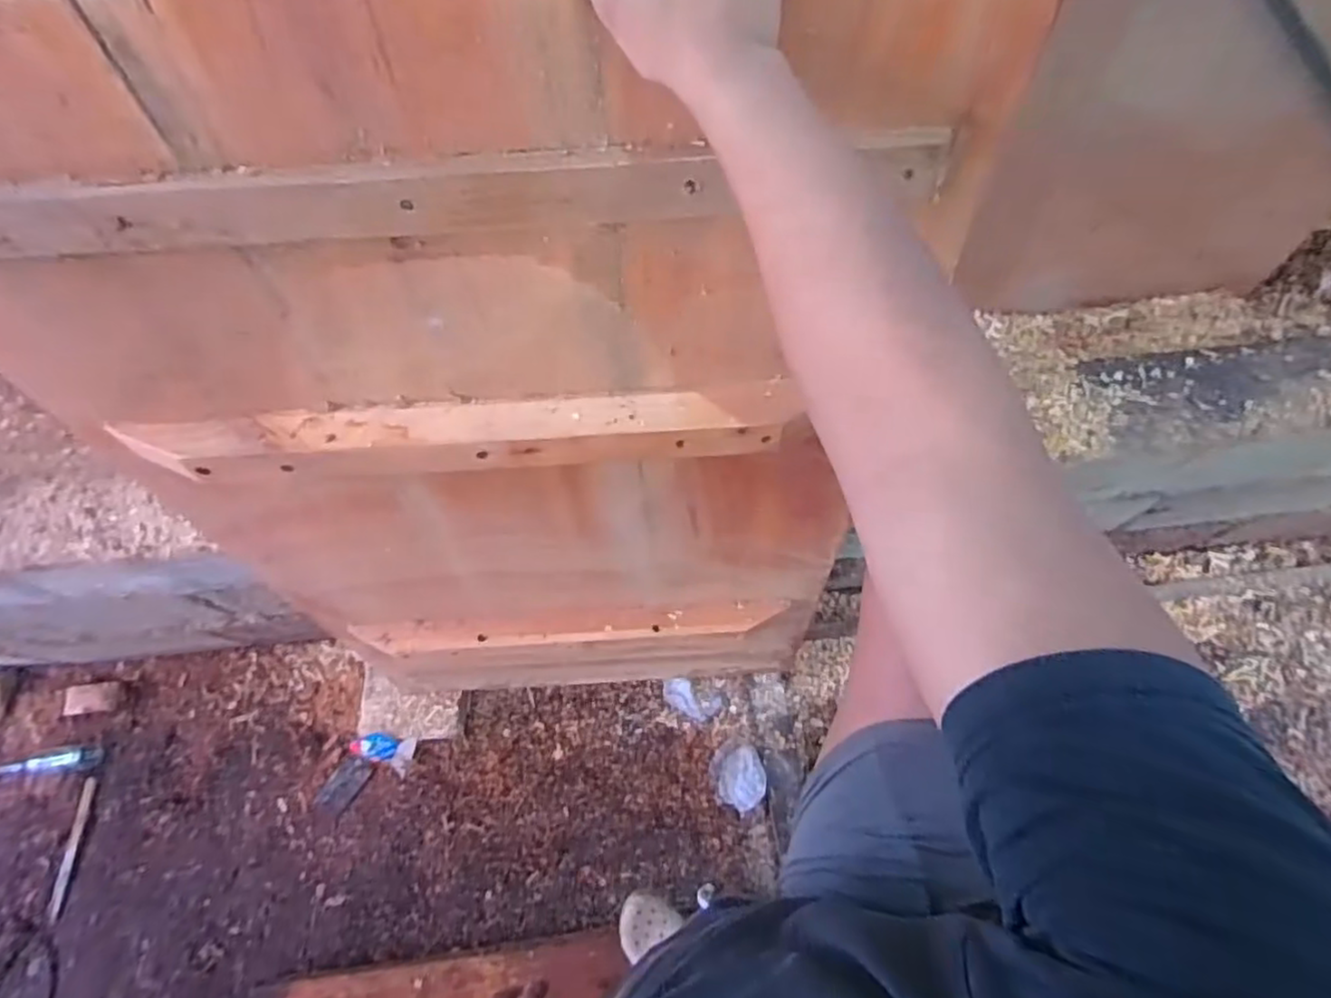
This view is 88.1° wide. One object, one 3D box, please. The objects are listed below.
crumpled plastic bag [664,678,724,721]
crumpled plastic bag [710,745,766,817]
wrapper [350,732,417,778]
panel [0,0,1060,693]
[{"bbox_3d":[0.056,0.429,1.469,0.126,0.025,0.060,24,70,12],"label":"crumpled plastic bag"},{"bbox_3d":[0.146,0.559,1.380,0.105,0.077,0.135,-13,67,-3],"label":"crumpled plastic bag"},{"bbox_3d":[-0.590,0.516,1.431,0.132,0.049,0.078,18,69,10],"label":"wrapper"},{"bbox_3d":[-0.167,0.010,0.788,0.772,1.059,0.067,-2,58,-2],"label":"panel"}]

